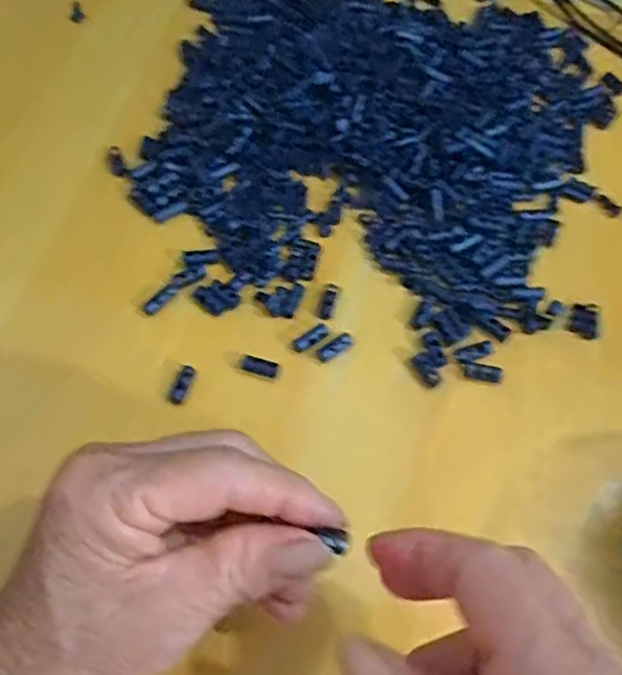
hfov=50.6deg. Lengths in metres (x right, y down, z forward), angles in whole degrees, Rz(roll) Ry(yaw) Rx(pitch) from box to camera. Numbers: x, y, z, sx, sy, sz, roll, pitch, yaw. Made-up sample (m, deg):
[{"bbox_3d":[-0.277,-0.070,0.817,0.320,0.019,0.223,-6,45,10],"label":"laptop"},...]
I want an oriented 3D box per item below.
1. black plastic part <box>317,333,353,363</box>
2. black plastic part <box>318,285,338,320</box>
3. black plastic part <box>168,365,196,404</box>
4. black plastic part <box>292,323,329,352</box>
[{"bbox_3d":[0.012,0.005,0.324,0.019,0.004,0.008,-33,67,-18],"label":"black plastic part"},{"bbox_3d":[0.009,-0.019,0.336,0.007,0.004,0.022,13,61,5],"label":"black plastic part"},{"bbox_3d":[-0.060,0.022,0.309,0.007,0.004,0.019,18,62,8],"label":"black plastic part"},{"bbox_3d":[0.000,0.000,0.325,0.018,0.004,0.007,-29,66,-17],"label":"black plastic part"}]

